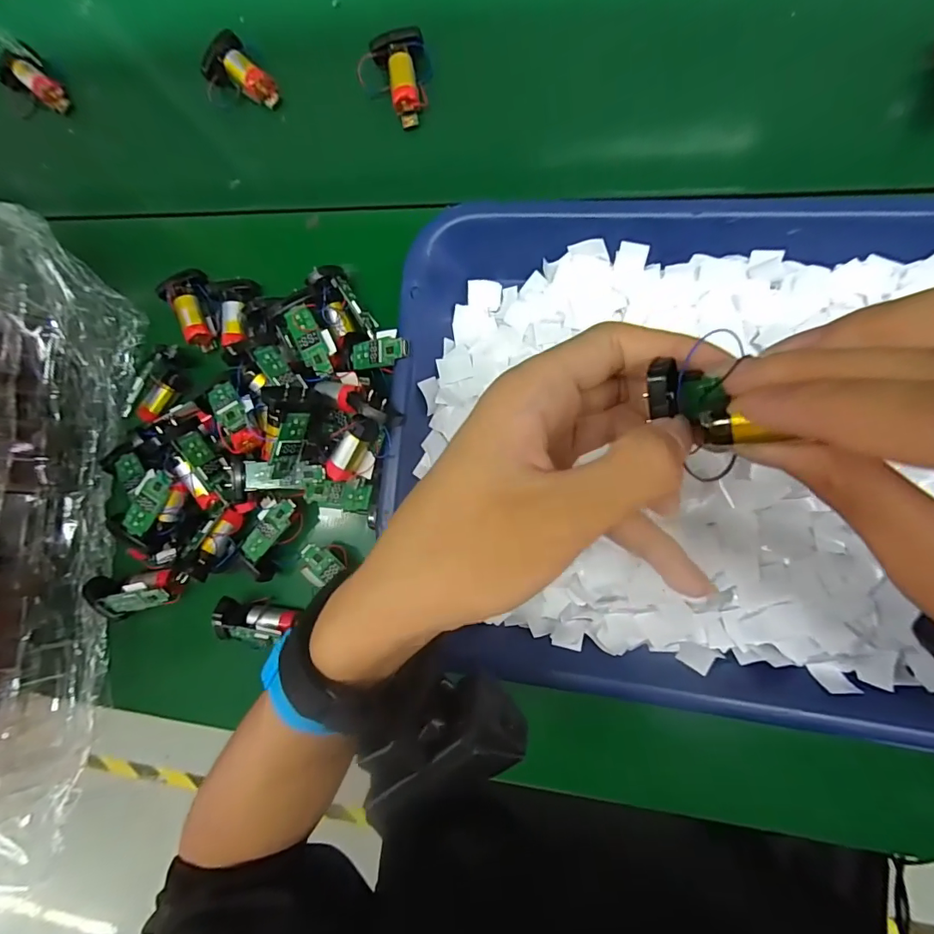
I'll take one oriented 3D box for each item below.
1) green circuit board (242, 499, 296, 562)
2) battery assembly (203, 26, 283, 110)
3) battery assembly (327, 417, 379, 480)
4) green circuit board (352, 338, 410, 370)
[{"bbox_3d":[-0.119,0.037,0.291,0.016,0.005,0.042,39,96,8],"label":"green circuit board"},{"bbox_3d":[-0.151,-0.261,0.323,0.031,0.022,0.045,-43,83,7],"label":"battery assembly"},{"bbox_3d":[-0.061,-0.011,0.259,0.013,0.014,0.039,35,108,8],"label":"battery assembly"},{"bbox_3d":[-0.050,-0.064,0.273,0.040,0.007,0.015,1,90,36],"label":"green circuit board"}]

